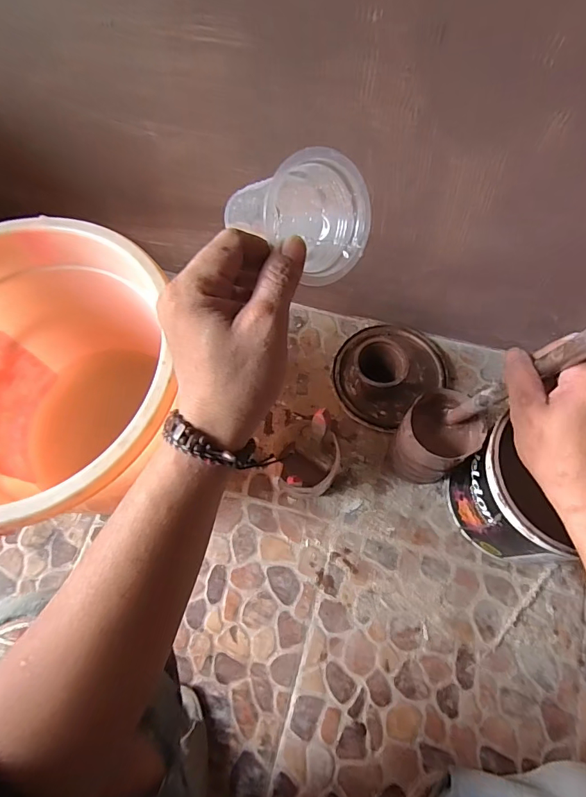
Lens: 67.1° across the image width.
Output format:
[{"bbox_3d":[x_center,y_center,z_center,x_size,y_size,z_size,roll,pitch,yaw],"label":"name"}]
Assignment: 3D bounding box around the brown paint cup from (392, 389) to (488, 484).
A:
[{"bbox_3d":[0.177,0.060,0.574,0.082,0.142,0.086,-1,69,2],"label":"brown paint cup"}]

